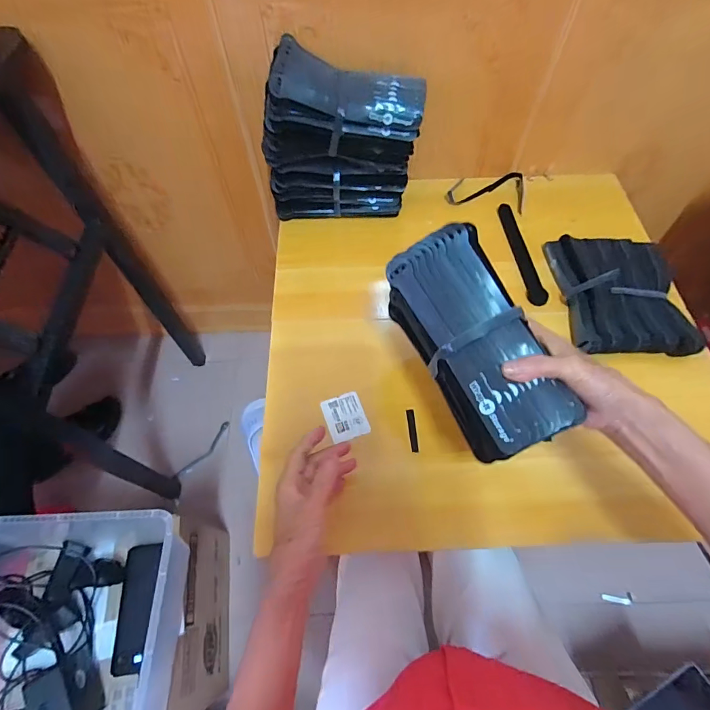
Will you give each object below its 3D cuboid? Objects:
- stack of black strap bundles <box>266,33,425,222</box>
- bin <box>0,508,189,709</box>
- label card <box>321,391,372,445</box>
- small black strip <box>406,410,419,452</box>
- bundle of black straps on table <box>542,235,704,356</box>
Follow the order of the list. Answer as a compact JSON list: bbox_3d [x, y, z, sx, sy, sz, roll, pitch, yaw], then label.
[{"bbox_3d":[-0.019,-0.314,0.584,0.218,0.198,0.090,-1,62,0],"label":"stack of black strap bundles"},{"bbox_3d":[-0.389,0.369,0.516,0.315,0.160,0.295,-3,62,-1],"label":"bin"},{"bbox_3d":[-0.012,0.077,0.502,0.049,0.004,0.059,-19,61,-9],"label":"label card"},{"bbox_3d":[0.071,0.093,0.492,0.009,0.006,0.054,-3,62,-1],"label":"small black strip"},{"bbox_3d":[0.377,-0.092,0.565,0.159,0.042,0.196,0,62,1],"label":"bundle of black straps on table"}]

